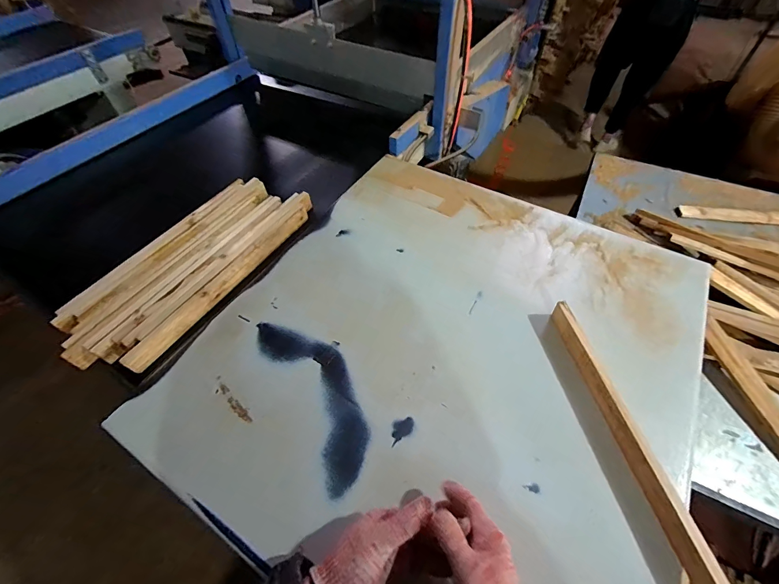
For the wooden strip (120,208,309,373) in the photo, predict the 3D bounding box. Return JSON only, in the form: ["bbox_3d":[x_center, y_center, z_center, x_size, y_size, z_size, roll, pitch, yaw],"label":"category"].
[{"bbox_3d":[-0.347,-0.030,0.751,0.023,0.042,0.486,26,59,20],"label":"wooden strip"}]

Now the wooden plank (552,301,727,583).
[{"bbox_3d":[0.362,0.228,0.510,0.023,0.040,0.488,-8,54,-4],"label":"wooden plank"}]

